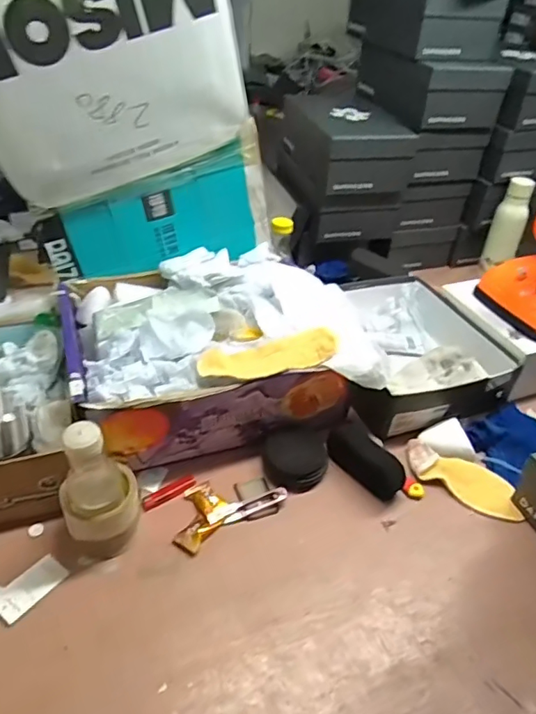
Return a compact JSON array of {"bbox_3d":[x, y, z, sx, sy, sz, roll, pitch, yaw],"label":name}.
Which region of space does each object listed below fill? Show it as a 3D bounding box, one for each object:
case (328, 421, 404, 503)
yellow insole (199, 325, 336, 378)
[{"bbox_3d":[0.139,0.148,0.780,0.038,0.071,0.121,-29,49,-35],"label":"case"},{"bbox_3d":[0.002,-0.006,0.758,0.194,0.030,0.059,-8,42,-17],"label":"yellow insole"}]

